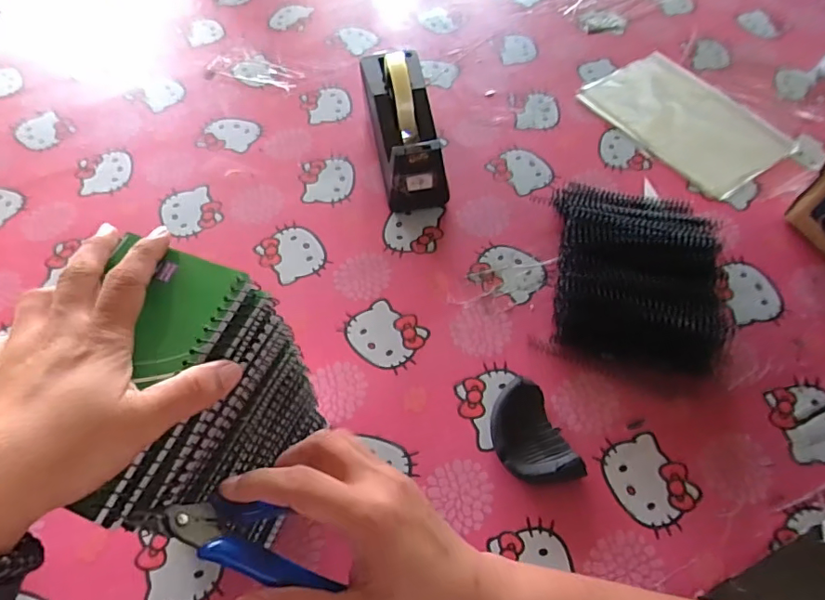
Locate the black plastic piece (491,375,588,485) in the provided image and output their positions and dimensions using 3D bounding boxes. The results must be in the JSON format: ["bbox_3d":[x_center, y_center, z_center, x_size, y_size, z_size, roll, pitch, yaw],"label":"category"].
[{"bbox_3d":[0.111,0.132,0.502,0.065,0.029,0.101,-18,61,-11],"label":"black plastic piece"}]

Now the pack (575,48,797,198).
[{"bbox_3d":[0.386,-0.259,0.738,0.171,0.021,0.258,-31,64,-18],"label":"pack"}]

